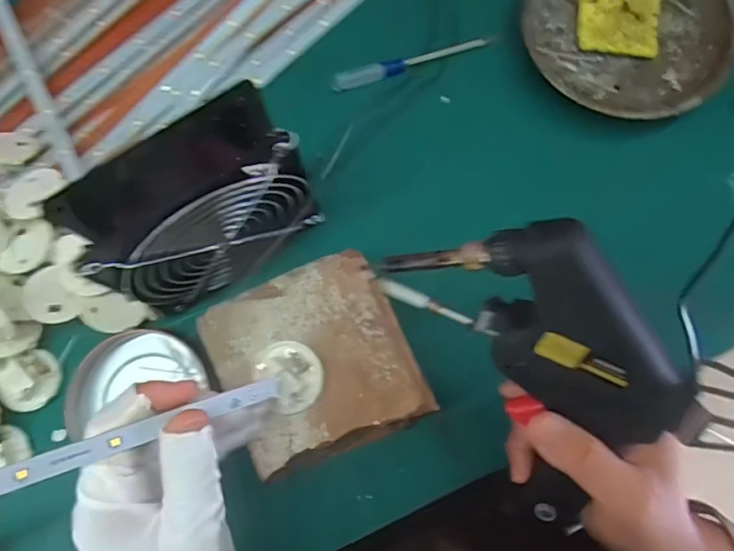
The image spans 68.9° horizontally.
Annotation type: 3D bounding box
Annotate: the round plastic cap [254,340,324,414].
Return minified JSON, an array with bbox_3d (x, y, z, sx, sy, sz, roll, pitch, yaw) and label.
[{"bbox_3d":[-0.041,0.054,0.291,0.033,0.018,0.038,-21,80,-3],"label":"round plastic cap"}]

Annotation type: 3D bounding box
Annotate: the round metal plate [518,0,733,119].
[{"bbox_3d":[0.185,-0.176,0.382,0.144,0.023,0.138,0,79,1],"label":"round metal plate"}]

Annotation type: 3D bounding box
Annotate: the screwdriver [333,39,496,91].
[{"bbox_3d":[0.033,-0.156,0.390,0.120,0.009,0.015,-18,80,-3],"label":"screwdriver"}]

